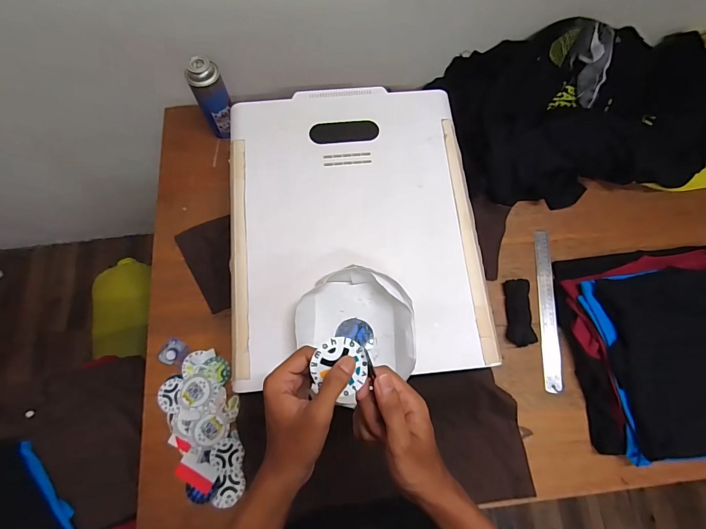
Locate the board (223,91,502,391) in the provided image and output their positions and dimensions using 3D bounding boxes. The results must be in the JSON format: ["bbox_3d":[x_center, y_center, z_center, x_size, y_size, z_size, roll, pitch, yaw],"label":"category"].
[{"bbox_3d":[0.002,-0.076,0.608,0.397,0.028,0.493,-4,72,-3],"label":"board"}]

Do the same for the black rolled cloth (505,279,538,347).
[{"bbox_3d":[0.326,0.093,0.721,0.043,0.024,0.129,4,72,-1],"label":"black rolled cloth"}]

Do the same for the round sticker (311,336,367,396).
[{"bbox_3d":[-0.012,0.100,0.361,0.052,0.004,0.054,0,87,-6],"label":"round sticker"}]

